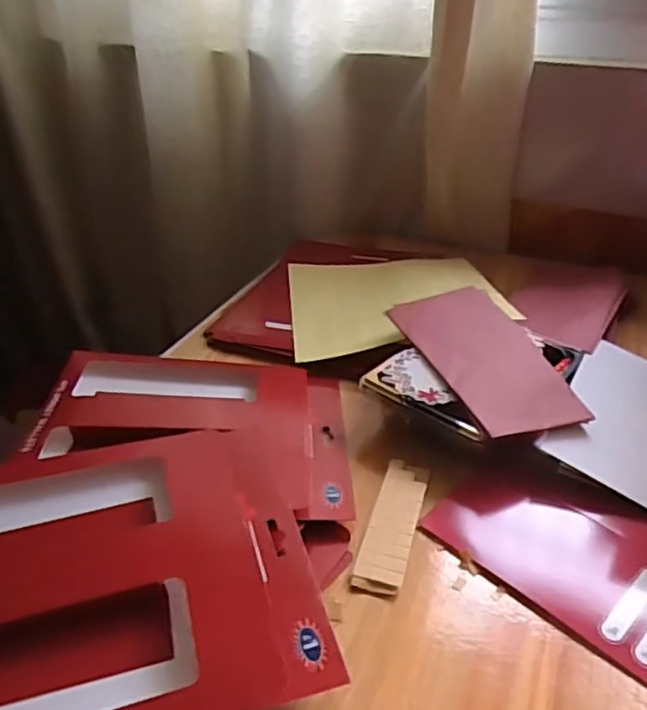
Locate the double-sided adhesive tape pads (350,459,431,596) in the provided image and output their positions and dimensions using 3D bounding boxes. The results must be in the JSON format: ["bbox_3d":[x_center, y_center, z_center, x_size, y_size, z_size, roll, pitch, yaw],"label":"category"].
[{"bbox_3d":[0.048,0.111,0.437,0.031,0.004,0.113,10,34,15],"label":"double-sided adhesive tape pads"}]

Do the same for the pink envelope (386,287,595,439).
[{"bbox_3d":[0.132,0.000,0.532,0.099,0.009,0.178,-8,39,-15],"label":"pink envelope"}]

